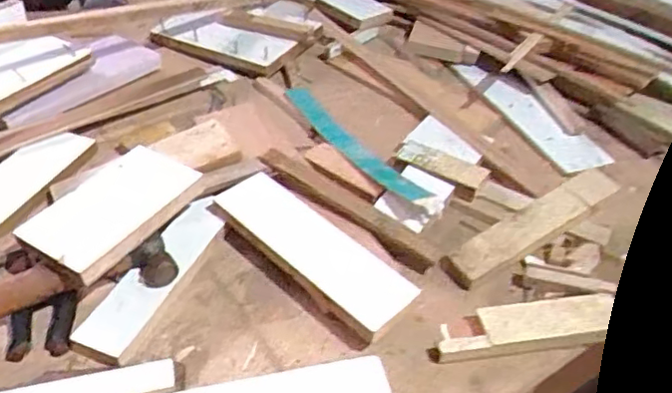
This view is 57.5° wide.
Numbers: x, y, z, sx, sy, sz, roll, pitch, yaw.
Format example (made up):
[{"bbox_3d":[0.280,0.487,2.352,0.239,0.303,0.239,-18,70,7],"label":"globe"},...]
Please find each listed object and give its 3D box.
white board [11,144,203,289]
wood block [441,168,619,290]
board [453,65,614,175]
[{"bbox_3d":[-0.200,0.010,0.557,0.089,0.015,0.150,26,50,22],"label":"white board"},{"bbox_3d":[0.197,0.029,0.616,0.199,0.025,0.042,-29,47,-16],"label":"wood block"},{"bbox_3d":[0.254,-0.110,0.806,0.065,0.013,0.245,-20,47,-16],"label":"board"}]

